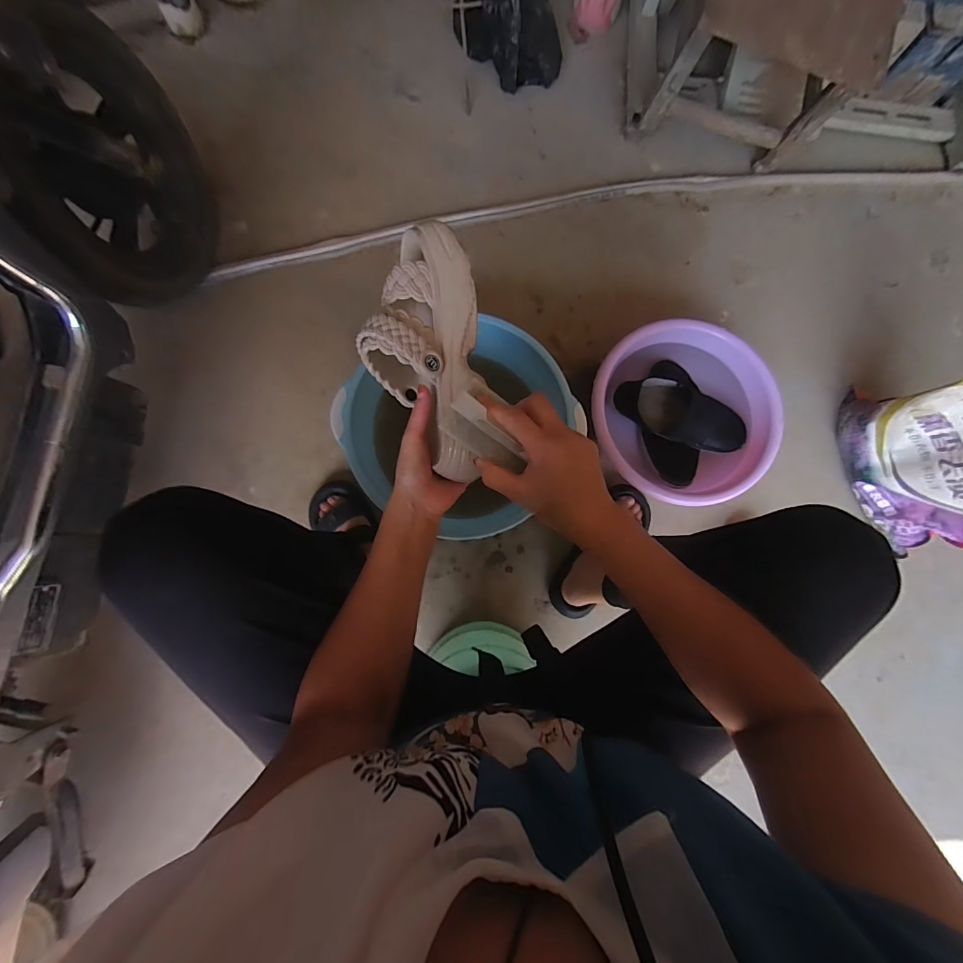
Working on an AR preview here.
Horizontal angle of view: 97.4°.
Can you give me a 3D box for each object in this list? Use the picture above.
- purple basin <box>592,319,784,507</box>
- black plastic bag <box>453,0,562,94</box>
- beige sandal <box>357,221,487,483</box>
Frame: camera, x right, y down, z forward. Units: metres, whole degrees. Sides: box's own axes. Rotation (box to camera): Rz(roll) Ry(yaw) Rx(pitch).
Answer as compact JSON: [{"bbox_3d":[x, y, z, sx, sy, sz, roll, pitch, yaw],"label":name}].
[{"bbox_3d":[0.360,-0.120,0.801,0.308,0.154,0.318,0,83,-3],"label":"purple basin"},{"bbox_3d":[0.073,-0.971,0.906,0.210,0.124,0.166,26,82,0],"label":"black plastic bag"},{"bbox_3d":[-0.063,-0.128,0.436,0.120,0.095,0.250,-5,96,-4],"label":"beige sandal"}]

